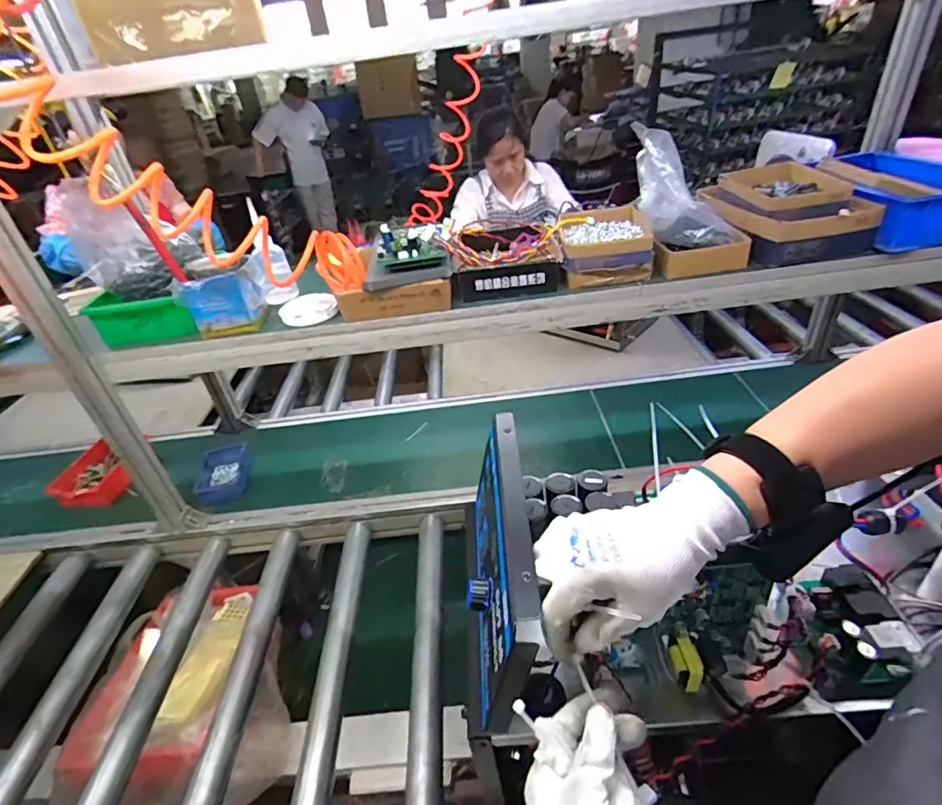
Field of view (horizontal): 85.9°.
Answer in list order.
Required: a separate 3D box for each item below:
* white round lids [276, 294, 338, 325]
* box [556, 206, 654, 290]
[{"bbox_3d":[-0.286,-0.167,0.898,0.097,0.027,0.099,-14,35,-8],"label":"white round lids"},{"bbox_3d":[0.234,-0.277,0.893,0.148,0.071,0.180,-1,35,10],"label":"box"}]

